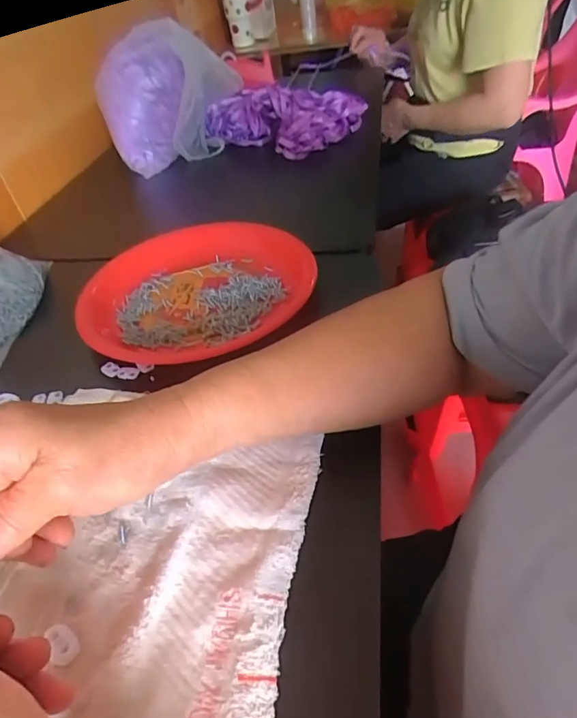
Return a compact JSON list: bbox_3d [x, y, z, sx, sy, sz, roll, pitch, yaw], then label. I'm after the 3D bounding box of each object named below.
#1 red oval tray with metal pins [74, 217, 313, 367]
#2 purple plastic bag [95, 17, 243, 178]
[{"bbox_3d":[-0.091,-0.073,0.479,0.214,0.030,0.233,12,46,21],"label":"red oval tray with metal pins"},{"bbox_3d":[-0.180,-0.409,0.749,0.207,0.184,0.119,-12,42,-6],"label":"purple plastic bag"}]

